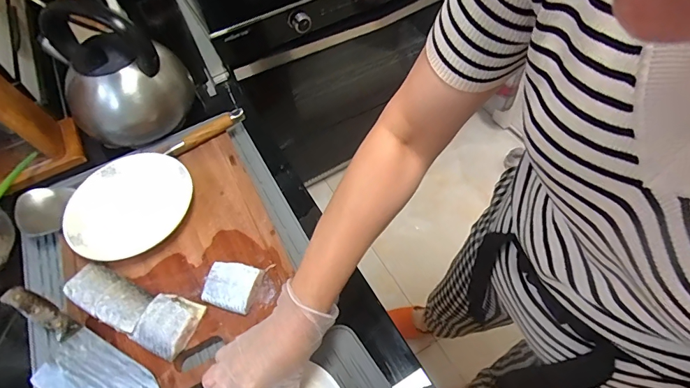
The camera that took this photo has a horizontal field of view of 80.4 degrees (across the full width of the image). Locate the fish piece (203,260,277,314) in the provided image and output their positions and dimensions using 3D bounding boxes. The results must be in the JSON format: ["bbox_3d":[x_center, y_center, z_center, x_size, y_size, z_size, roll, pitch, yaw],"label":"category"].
[{"bbox_3d":[-0.148,0.117,0.544,0.068,0.026,0.070,13,57,13],"label":"fish piece"}]

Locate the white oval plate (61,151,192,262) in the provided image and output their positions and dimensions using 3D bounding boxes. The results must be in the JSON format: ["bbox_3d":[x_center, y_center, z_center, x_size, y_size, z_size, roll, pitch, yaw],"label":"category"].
[{"bbox_3d":[-0.324,0.013,0.613,0.150,0.035,0.184,32,63,24],"label":"white oval plate"}]

